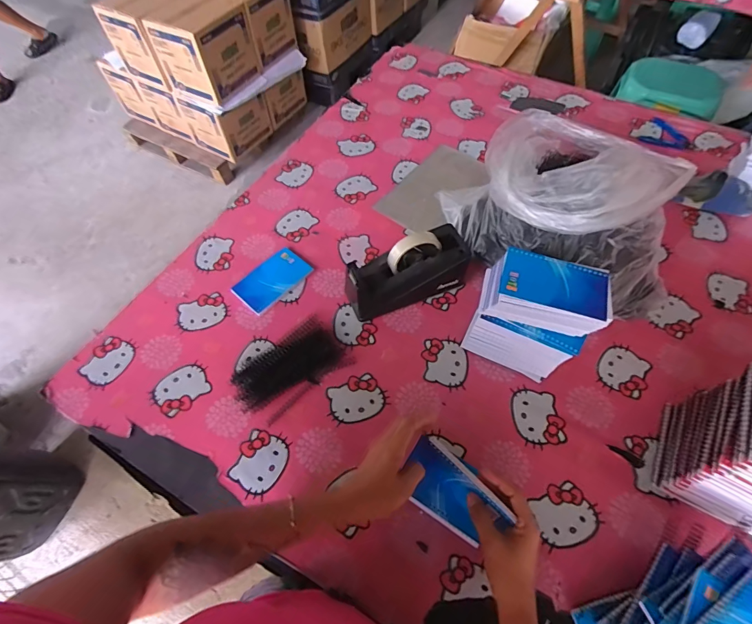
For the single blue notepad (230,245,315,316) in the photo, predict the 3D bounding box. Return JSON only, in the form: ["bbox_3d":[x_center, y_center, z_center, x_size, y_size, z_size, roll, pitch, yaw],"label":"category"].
[{"bbox_3d":[-0.184,-0.058,0.701,0.082,0.006,0.132,36,67,20],"label":"single blue notepad"}]

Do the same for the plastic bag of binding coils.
[{"bbox_3d":[0.322,-0.227,0.674,0.392,0.228,0.377,19,62,12],"label":"plastic bag of binding coils"}]

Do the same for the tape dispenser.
[{"bbox_3d":[0.050,-0.064,0.640,0.201,0.111,0.069,-23,62,-12],"label":"tape dispenser"}]

